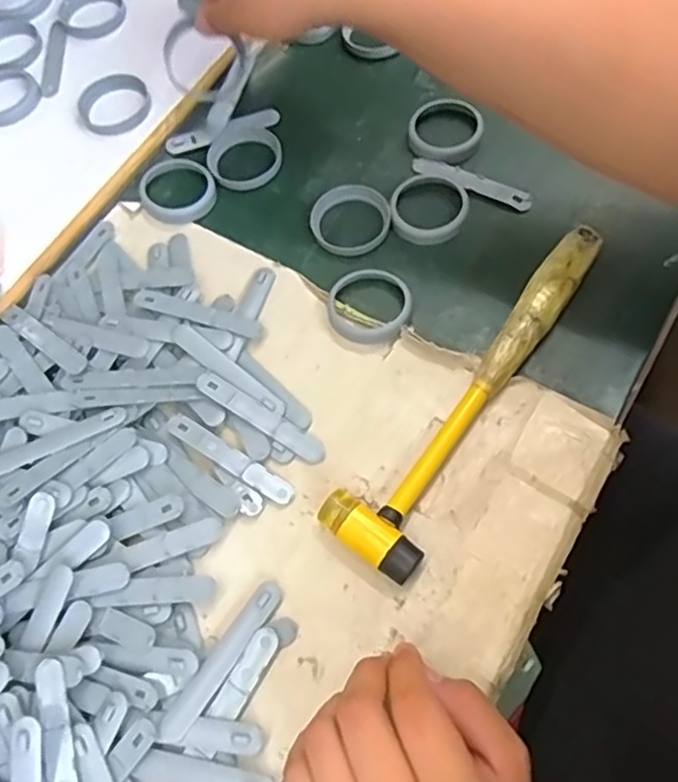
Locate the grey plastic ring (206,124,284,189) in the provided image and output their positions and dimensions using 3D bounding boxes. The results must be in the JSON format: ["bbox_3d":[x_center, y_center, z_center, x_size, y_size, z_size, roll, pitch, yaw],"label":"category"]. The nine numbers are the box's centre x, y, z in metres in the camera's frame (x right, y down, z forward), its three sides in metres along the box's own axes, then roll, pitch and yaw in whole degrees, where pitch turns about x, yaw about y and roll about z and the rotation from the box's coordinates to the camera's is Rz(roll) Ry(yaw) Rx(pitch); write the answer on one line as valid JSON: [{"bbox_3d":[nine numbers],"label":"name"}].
[{"bbox_3d":[-0.076,-0.188,0.518,0.061,0.005,0.061,-3,64,6],"label":"grey plastic ring"}]

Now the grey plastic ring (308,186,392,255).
[{"bbox_3d":[0.009,-0.127,0.478,0.056,0.008,0.055,-3,64,6],"label":"grey plastic ring"}]

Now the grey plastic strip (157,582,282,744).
[{"bbox_3d":[-0.065,0.148,0.359,0.017,0.006,0.094,30,72,20],"label":"grey plastic strip"}]

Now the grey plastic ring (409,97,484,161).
[{"bbox_3d":[0.081,-0.204,0.503,0.051,0.015,0.055,-3,64,6],"label":"grey plastic ring"}]

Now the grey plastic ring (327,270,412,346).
[{"bbox_3d":[0.021,-0.059,0.446,0.057,0.012,0.057,-3,64,6],"label":"grey plastic ring"}]

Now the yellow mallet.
[{"bbox_3d":[0.093,-0.003,0.406,0.060,0.028,0.262,35,73,22],"label":"yellow mallet"}]

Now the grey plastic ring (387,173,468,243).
[{"bbox_3d":[0.067,-0.136,0.477,0.055,0.008,0.061,21,69,17],"label":"grey plastic ring"}]

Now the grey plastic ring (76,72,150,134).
[{"bbox_3d":[-0.183,-0.232,0.528,0.058,0.016,0.058,-3,64,6],"label":"grey plastic ring"}]

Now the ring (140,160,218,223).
[{"bbox_3d":[-0.125,-0.156,0.504,0.058,0.012,0.053,-3,64,6],"label":"ring"}]

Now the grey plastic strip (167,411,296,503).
[{"bbox_3d":[-0.069,0.042,0.410,0.094,0.004,0.015,29,71,20],"label":"grey plastic strip"}]

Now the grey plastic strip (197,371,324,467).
[{"bbox_3d":[-0.049,0.016,0.416,0.094,0.004,0.017,33,71,8],"label":"grey plastic strip"}]

